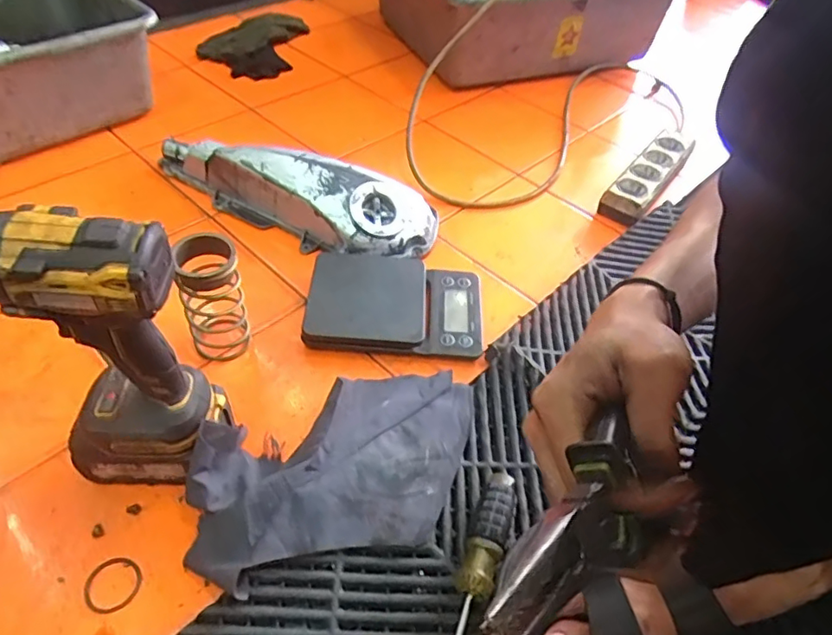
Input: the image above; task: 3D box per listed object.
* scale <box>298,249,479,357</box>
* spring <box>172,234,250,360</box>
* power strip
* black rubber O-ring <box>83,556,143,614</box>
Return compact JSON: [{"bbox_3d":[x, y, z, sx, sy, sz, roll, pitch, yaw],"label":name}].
[{"bbox_3d":[-0.023,-0.021,0.629,0.192,0.033,0.144,2,47,-5],"label":"scale"},{"bbox_3d":[-0.196,-0.016,0.537,0.055,0.127,0.045,-21,53,-23],"label":"spring"},{"bbox_3d":[0.346,-0.213,0.825,0.062,0.036,0.261,32,52,22],"label":"power strip"},{"bbox_3d":[-0.232,0.204,0.425,0.040,0.004,0.039,3,47,-4],"label":"black rubber O-ring"}]

